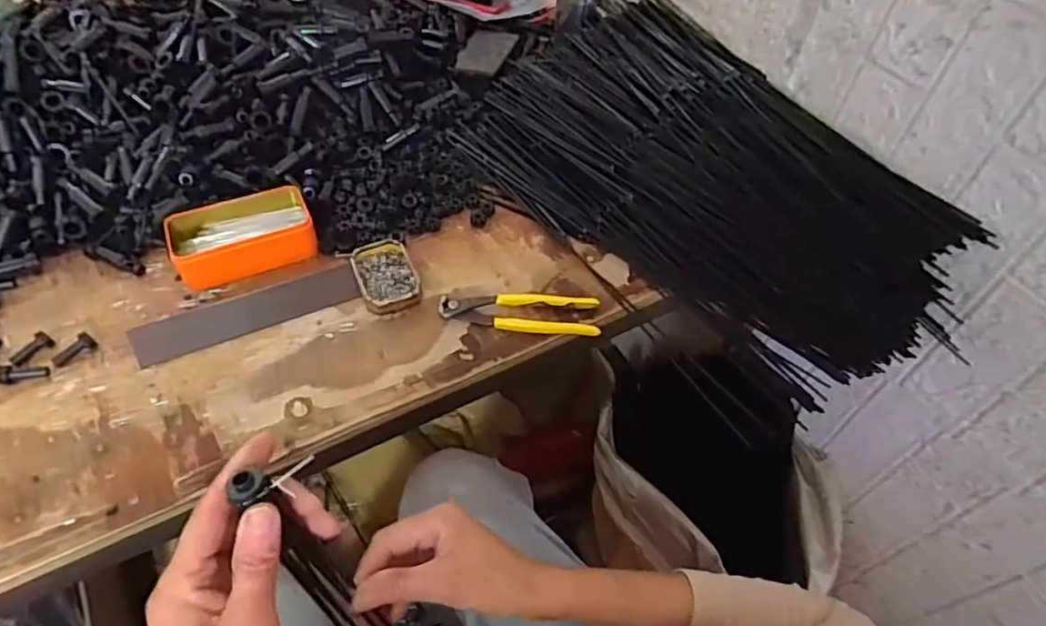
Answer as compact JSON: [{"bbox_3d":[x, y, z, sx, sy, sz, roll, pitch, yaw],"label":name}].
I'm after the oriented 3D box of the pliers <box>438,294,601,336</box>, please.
[{"bbox_3d":[-0.004,-0.001,0.648,0.166,0.019,0.044,7,51,0],"label":"pliers"}]

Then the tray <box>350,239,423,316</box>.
[{"bbox_3d":[-0.148,-0.042,0.664,0.061,0.017,0.095,-17,55,-18],"label":"tray"}]

